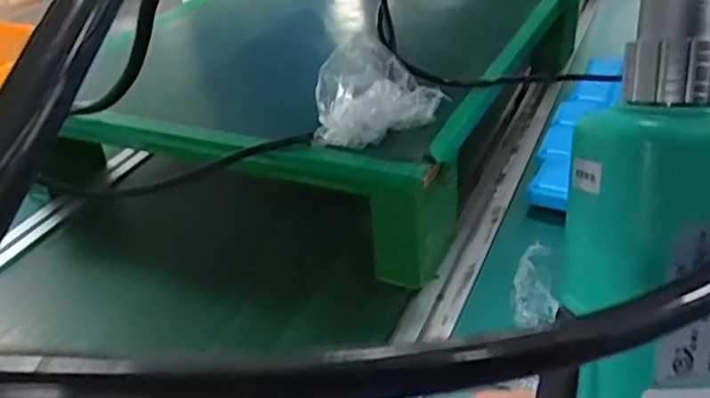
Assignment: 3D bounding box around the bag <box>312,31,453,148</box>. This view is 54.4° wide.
[{"bbox_3d":[0.019,-0.093,0.590,0.109,0.050,0.115,-4,33,2],"label":"bag"}]

